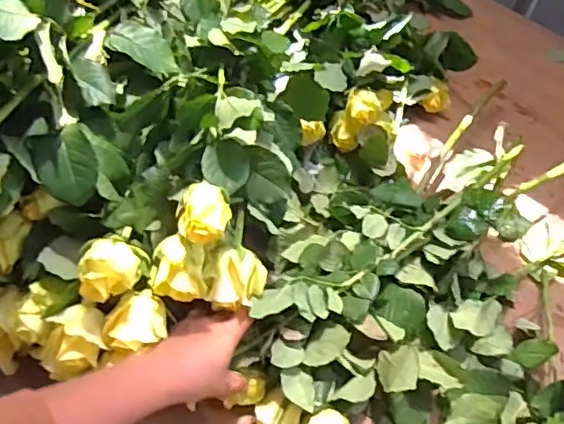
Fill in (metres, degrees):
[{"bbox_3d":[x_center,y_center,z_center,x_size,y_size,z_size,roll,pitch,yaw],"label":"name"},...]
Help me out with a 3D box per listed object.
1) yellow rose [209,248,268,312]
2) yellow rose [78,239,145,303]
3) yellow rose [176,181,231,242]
[{"bbox_3d":[-0.036,0.060,0.506,0.041,0.036,0.052,13,58,3],"label":"yellow rose"},{"bbox_3d":[-0.134,0.047,0.463,0.050,0.051,0.043,-21,62,-17],"label":"yellow rose"},{"bbox_3d":[-0.060,-0.001,0.449,0.040,0.032,0.045,-7,59,-9],"label":"yellow rose"}]

